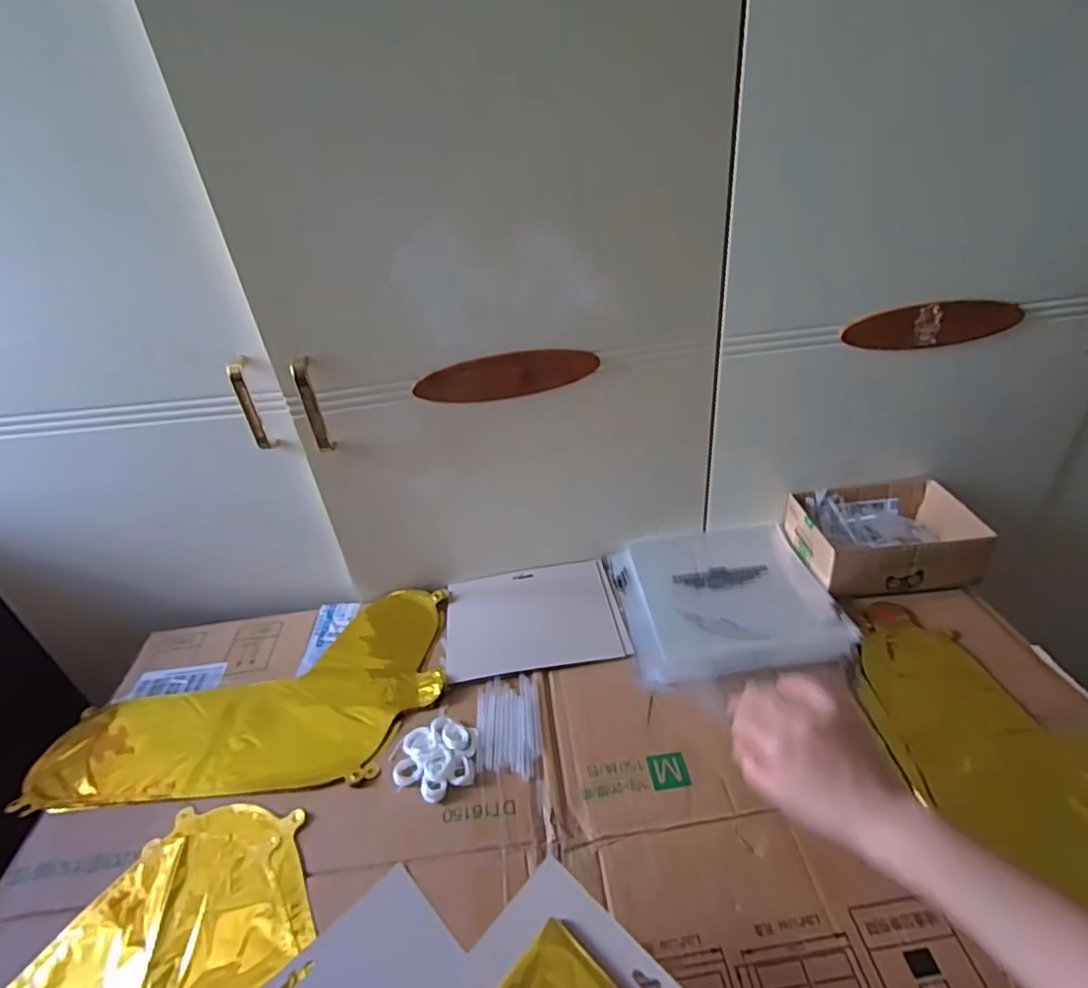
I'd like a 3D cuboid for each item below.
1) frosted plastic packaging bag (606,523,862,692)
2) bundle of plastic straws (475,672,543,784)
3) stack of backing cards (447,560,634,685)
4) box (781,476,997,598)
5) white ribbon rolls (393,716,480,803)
[{"bbox_3d":[0.205,0.120,0.691,0.228,0.025,0.219,-7,34,-1],"label":"frosted plastic packaging bag"},{"bbox_3d":[-0.034,0.224,0.584,0.062,0.006,0.108,-8,34,-2],"label":"bundle of plastic straws"},{"bbox_3d":[-0.013,0.142,0.703,0.198,0.005,0.163,-9,34,-4],"label":"stack of backing cards"},{"bbox_3d":[0.405,0.052,0.713,0.190,0.065,0.137,-8,34,-2],"label":"box"},{"bbox_3d":[-0.099,0.244,0.555,0.076,0.011,0.073,-4,34,3],"label":"white ribbon rolls"}]

